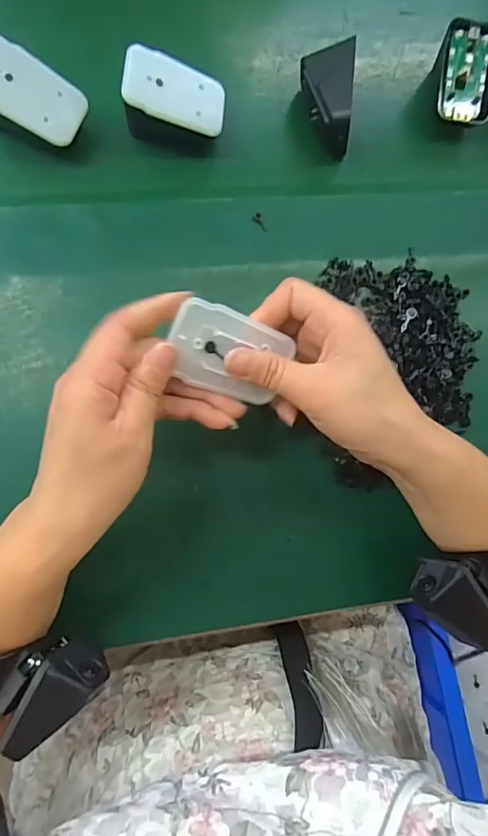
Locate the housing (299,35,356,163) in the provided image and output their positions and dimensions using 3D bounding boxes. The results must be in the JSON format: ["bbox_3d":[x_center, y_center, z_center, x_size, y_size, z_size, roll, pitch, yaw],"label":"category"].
[{"bbox_3d":[0.062,-0.236,0.355,0.041,0.044,0.067,2,85,-7],"label":"housing"}]

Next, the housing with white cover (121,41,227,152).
[{"bbox_3d":[-0.047,-0.217,0.327,0.065,0.041,0.043,3,85,-7],"label":"housing with white cover"}]

